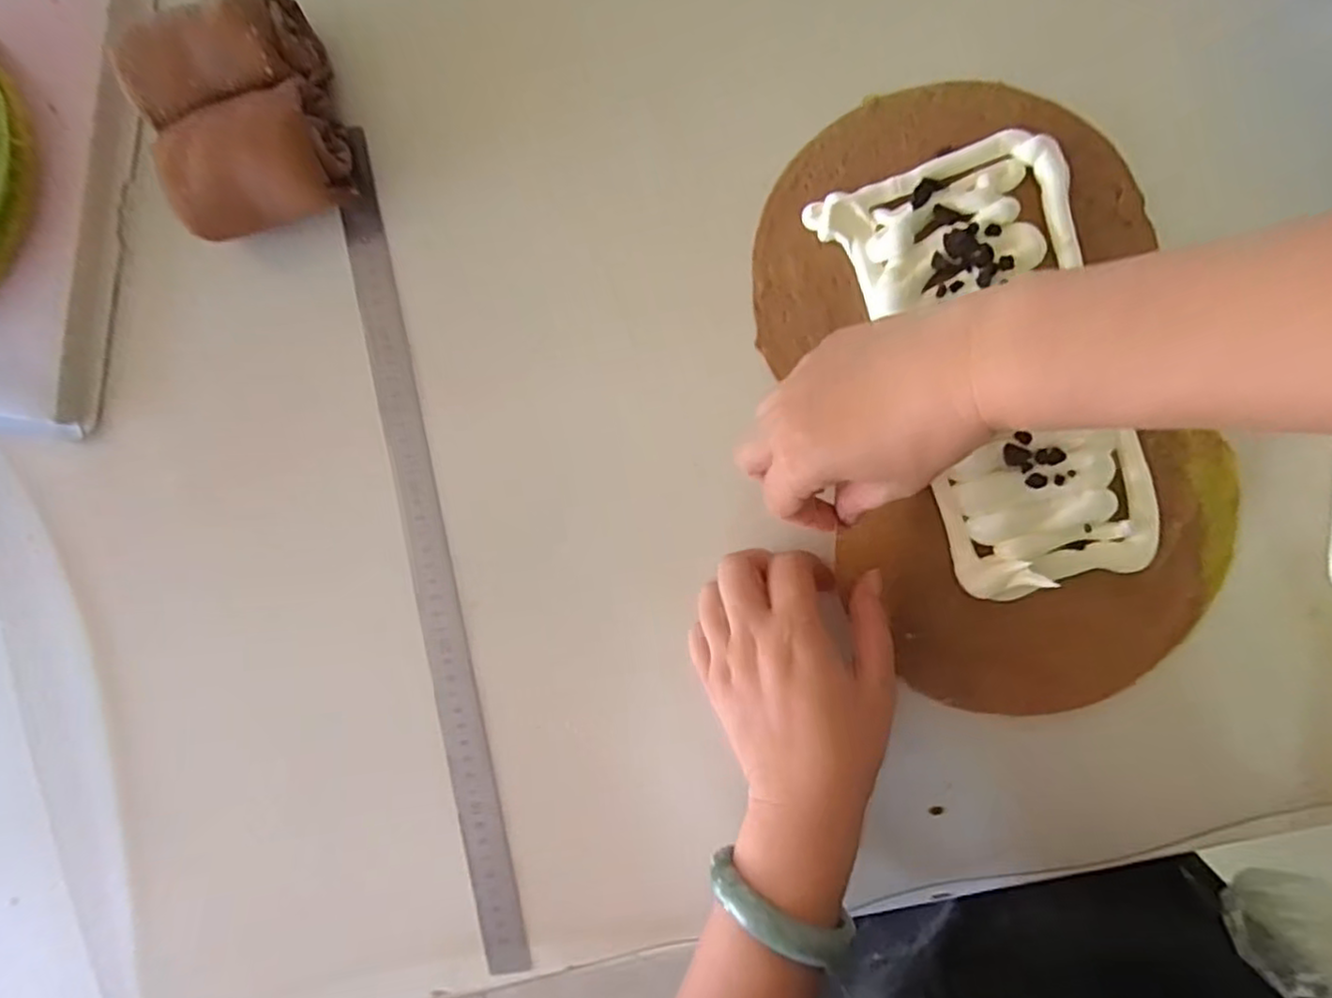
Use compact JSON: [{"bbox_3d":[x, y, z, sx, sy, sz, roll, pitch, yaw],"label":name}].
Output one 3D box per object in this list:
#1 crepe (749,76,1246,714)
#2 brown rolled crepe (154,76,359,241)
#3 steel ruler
[{"bbox_3d":[0.168,-0.060,0.354,0.198,0.024,0.332,-17,85,9],"label":"crepe"},{"bbox_3d":[-0.250,-0.202,0.407,0.104,0.058,0.068,-17,86,9],"label":"brown rolled crepe"},{"bbox_3d":[-0.147,0.029,0.412,0.025,0.008,0.512,-12,87,2],"label":"steel ruler"}]

